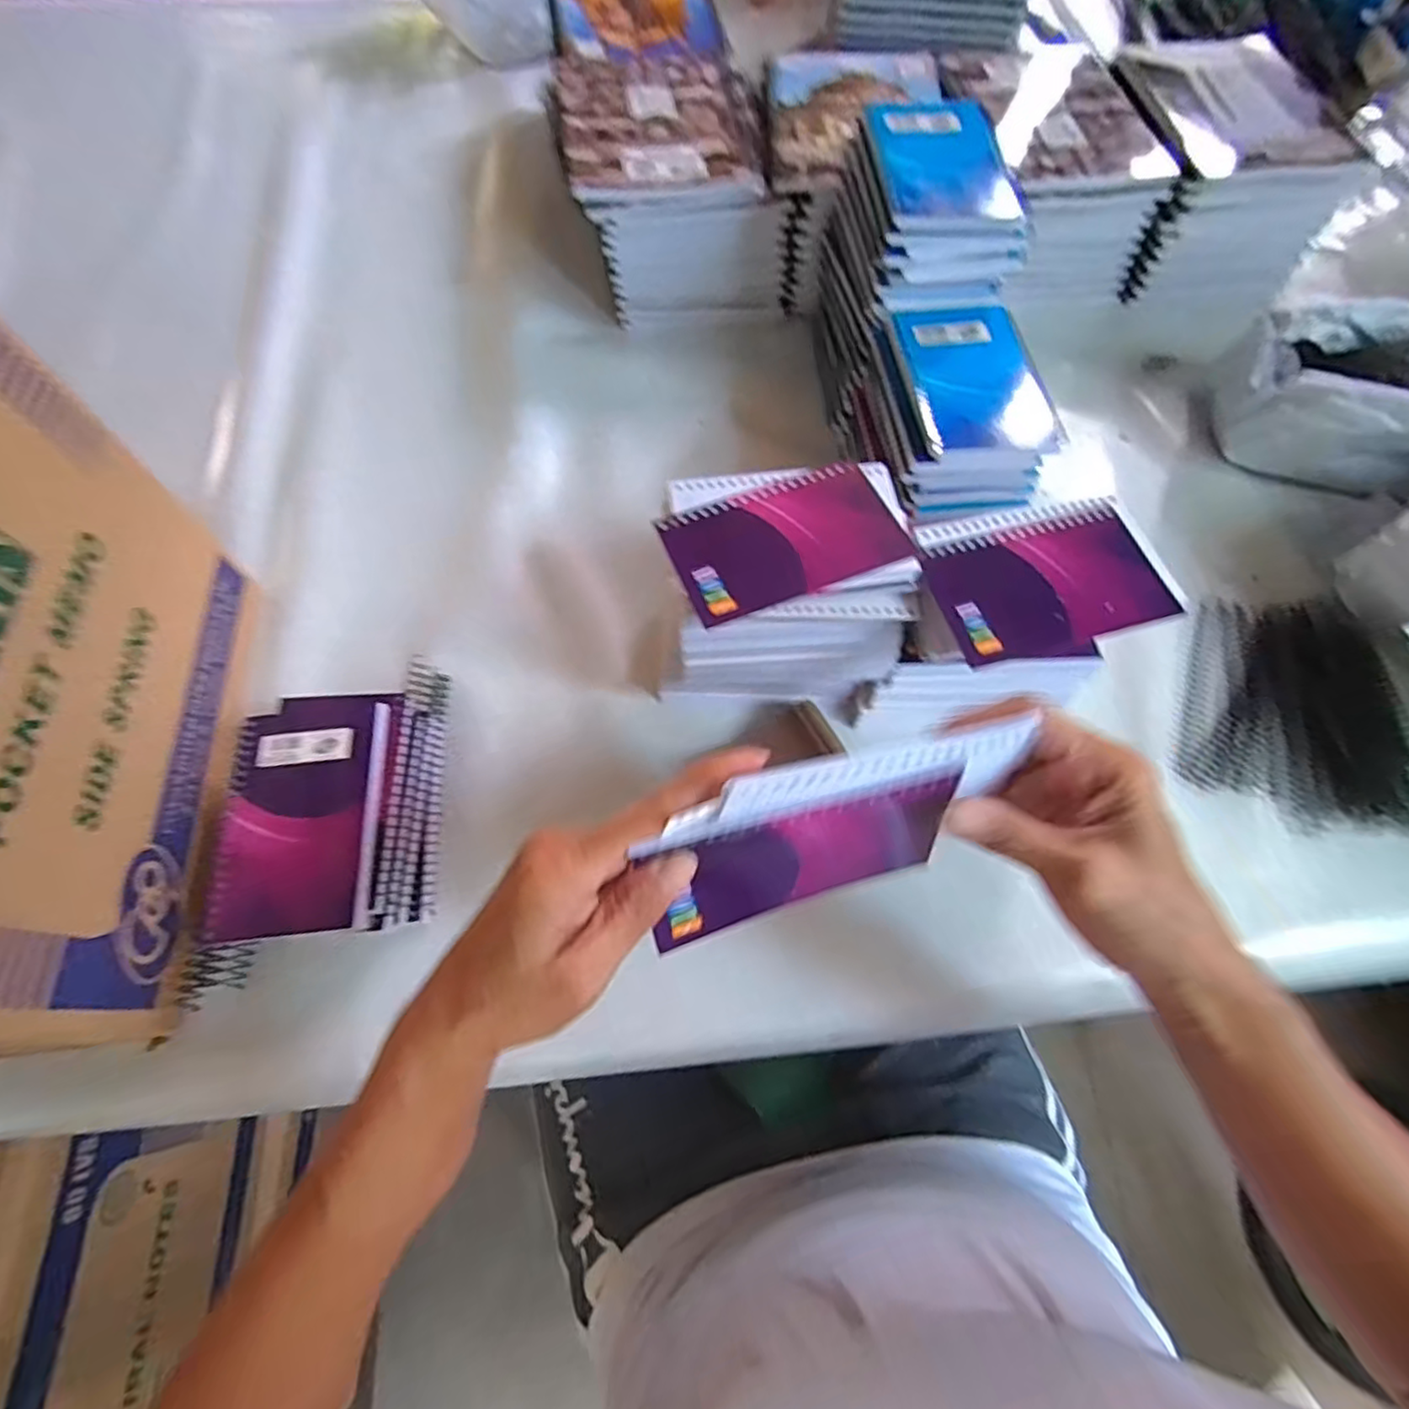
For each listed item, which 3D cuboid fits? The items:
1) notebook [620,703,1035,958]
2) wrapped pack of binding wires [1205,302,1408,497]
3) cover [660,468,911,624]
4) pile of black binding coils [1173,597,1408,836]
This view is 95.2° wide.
[{"bbox_3d":[0.053,0.051,0.264,0.151,0.103,0.017,-10,48,-12],"label":"notebook"},{"bbox_3d":[0.516,-0.232,0.495,0.187,0.102,0.124,3,65,-1],"label":"wrapped pack of binding wires"},{"bbox_3d":[0.045,-0.094,0.361,0.127,0.004,0.073,-20,67,-9],"label":"cover"},{"bbox_3d":[0.402,0.001,0.442,0.157,0.013,0.168,2,65,-1],"label":"pile of black binding coils"}]

